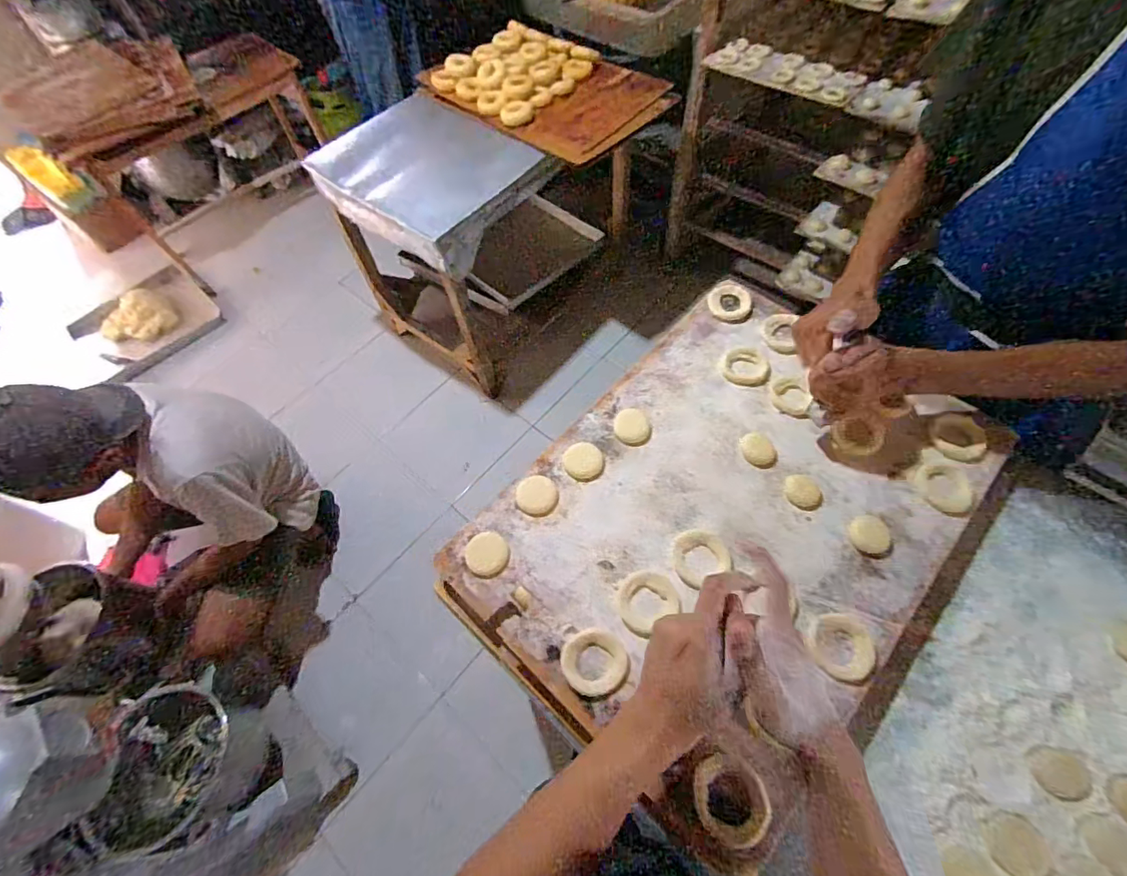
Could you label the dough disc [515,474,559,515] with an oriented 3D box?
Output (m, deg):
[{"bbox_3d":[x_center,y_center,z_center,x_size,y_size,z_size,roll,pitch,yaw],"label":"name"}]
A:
[{"bbox_3d":[-0.031,0.070,0.600,0.051,0.008,0.049,-2,60,3],"label":"dough disc"}]

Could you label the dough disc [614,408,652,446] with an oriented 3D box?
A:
[{"bbox_3d":[0.090,-0.014,0.639,0.047,0.007,0.051,-2,60,3],"label":"dough disc"}]

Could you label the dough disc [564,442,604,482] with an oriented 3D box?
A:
[{"bbox_3d":[0.025,0.029,0.616,0.048,0.012,0.048,-5,60,2],"label":"dough disc"}]

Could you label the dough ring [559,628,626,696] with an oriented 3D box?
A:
[{"bbox_3d":[0.032,0.229,0.501,0.064,0.006,0.062,-2,60,3],"label":"dough ring"}]

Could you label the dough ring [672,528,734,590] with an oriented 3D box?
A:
[{"bbox_3d":[0.155,0.131,0.552,0.065,0.009,0.060,-2,60,3],"label":"dough ring"}]

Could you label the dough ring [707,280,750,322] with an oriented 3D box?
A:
[{"bbox_3d":[0.249,-0.209,0.731,0.059,0.019,0.068,9,62,9],"label":"dough ring"}]

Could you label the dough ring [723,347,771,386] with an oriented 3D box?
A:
[{"bbox_3d":[0.254,-0.098,0.677,0.062,0.022,0.047,17,63,13],"label":"dough ring"}]

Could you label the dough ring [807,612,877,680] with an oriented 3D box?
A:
[{"bbox_3d":[0.287,0.212,0.498,0.059,0.008,0.063,-2,60,3],"label":"dough ring"}]

